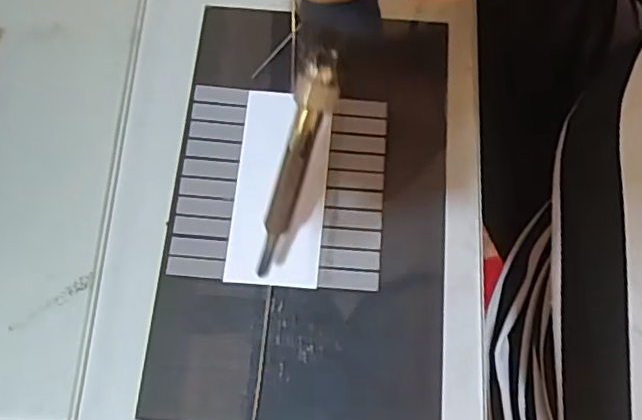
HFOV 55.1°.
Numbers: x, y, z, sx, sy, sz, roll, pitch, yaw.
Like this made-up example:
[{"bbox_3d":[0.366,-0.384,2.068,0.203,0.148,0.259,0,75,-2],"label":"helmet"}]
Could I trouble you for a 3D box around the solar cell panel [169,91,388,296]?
[{"bbox_3d":[-0.016,-0.010,0.241,0.079,0.005,0.078,4,71,2],"label":"solar cell panel"}]

